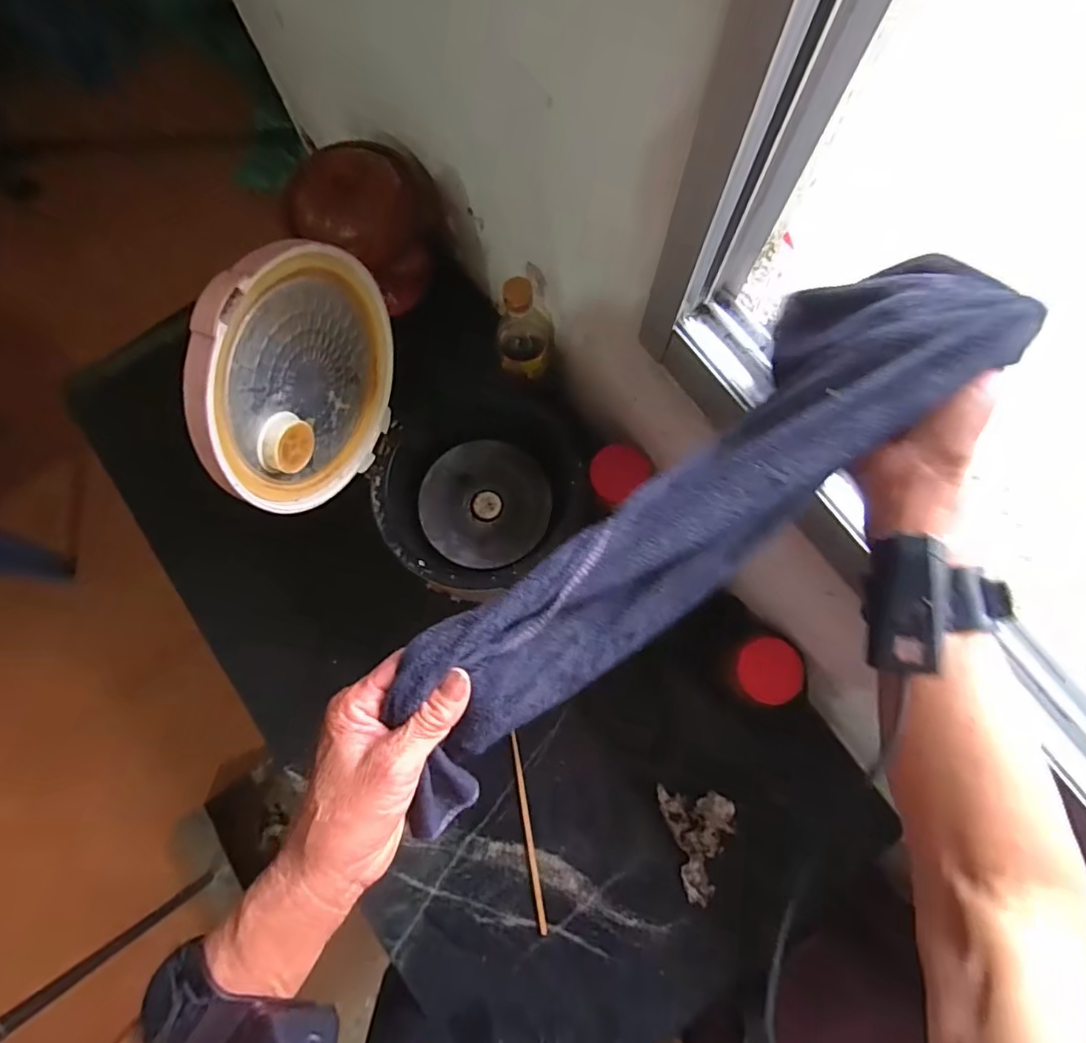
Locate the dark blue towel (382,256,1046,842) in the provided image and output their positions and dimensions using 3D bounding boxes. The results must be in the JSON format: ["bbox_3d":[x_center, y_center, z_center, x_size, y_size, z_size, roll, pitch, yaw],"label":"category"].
[{"bbox_3d":[0.080,-0.002,0.343,0.435,0.085,0.100,-40,79,-3],"label":"dark blue towel"}]

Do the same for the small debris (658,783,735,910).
[{"bbox_3d":[0.183,0.400,0.708,0.091,0.021,0.126,8,77,3],"label":"small debris"}]

